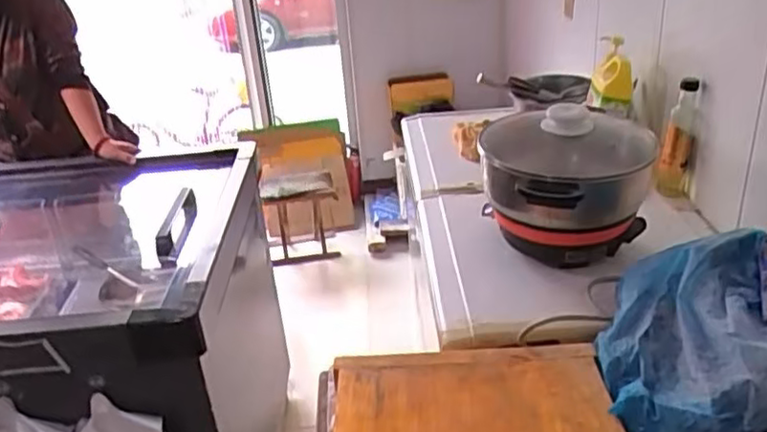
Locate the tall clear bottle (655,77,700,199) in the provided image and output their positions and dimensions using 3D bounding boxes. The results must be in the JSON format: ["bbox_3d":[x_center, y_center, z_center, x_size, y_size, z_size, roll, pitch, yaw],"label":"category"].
[{"bbox_3d":[0.575,-0.148,1.301,0.066,0.234,0.052,8,30,24],"label":"tall clear bottle"}]

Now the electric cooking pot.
[{"bbox_3d":[0.312,-0.046,1.134,0.273,0.255,0.276,1,28,12],"label":"electric cooking pot"}]

